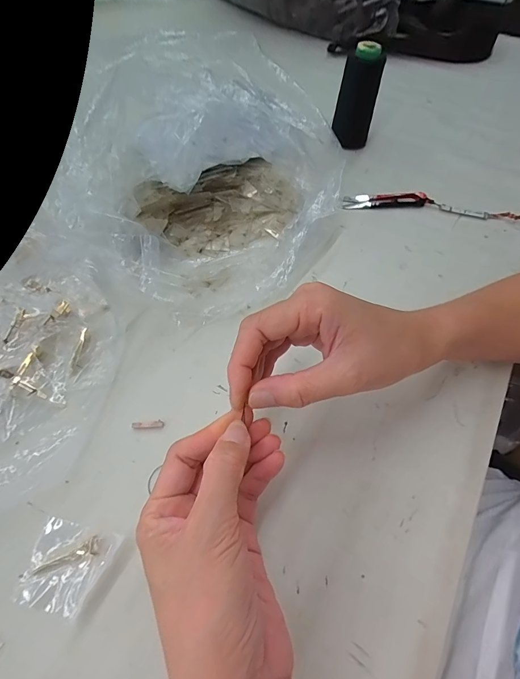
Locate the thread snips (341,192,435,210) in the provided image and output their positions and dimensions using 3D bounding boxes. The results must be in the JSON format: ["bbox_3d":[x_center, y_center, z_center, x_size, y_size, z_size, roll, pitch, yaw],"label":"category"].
[{"bbox_3d":[0.155,-0.170,0.429,0.103,0.010,0.023,3,57,1],"label":"thread snips"}]

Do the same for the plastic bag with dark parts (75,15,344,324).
[{"bbox_3d":[-0.055,-0.171,0.366,0.262,0.120,0.267,35,63,19],"label":"plastic bag with dark parts"}]

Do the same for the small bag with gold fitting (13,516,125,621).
[{"bbox_3d":[-0.127,0.149,0.232,0.052,0.005,0.048,13,58,7],"label":"small bag with gold fitting"}]

